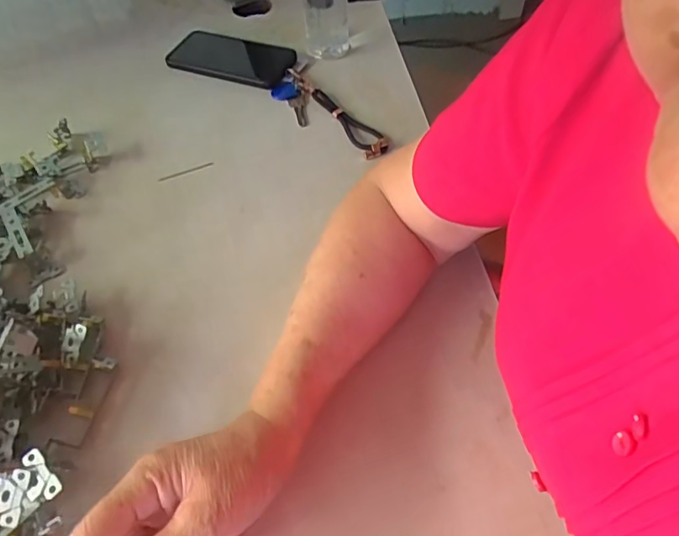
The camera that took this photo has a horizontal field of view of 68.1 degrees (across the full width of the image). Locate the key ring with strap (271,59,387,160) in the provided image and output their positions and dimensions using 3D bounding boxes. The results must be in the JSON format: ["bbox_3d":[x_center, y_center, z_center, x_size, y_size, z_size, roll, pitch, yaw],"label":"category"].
[{"bbox_3d":[-0.019,-0.191,0.601,0.065,0.019,0.201,-31,59,-18],"label":"key ring with strap"}]

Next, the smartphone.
[{"bbox_3d":[-0.141,-0.282,0.666,0.171,0.016,0.093,21,59,16],"label":"smartphone"}]

